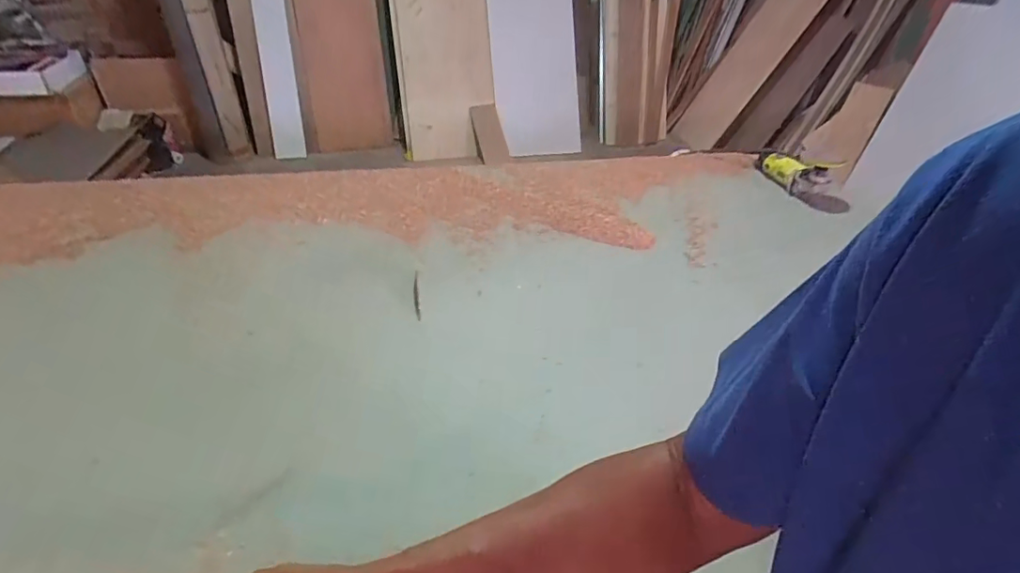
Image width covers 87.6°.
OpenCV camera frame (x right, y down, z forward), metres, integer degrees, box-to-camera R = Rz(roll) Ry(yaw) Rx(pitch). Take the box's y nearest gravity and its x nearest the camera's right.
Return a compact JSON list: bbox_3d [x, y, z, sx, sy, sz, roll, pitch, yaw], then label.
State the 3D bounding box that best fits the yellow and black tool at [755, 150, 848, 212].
[{"bbox_3d":[0.733,-0.292,1.335,0.112,0.088,0.279,-7,37,-11],"label":"yellow and black tool"}]

